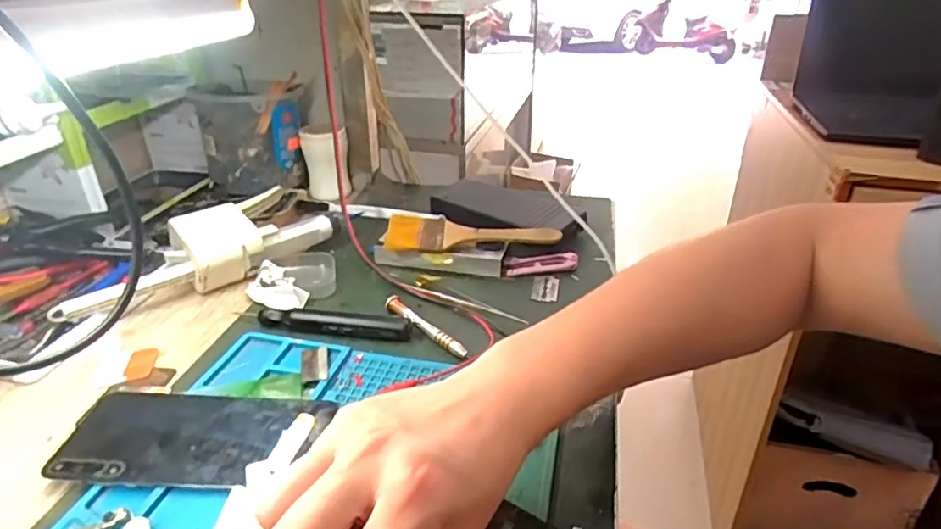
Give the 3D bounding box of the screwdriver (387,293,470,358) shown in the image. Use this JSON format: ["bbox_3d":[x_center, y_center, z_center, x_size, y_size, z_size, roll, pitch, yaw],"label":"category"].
[{"bbox_3d":[-0.035,0.048,0.462,0.010,0.012,0.096,-25,37,-36],"label":"screwdriver"}]

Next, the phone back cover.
[{"bbox_3d":[-0.168,0.105,0.359,0.147,0.008,0.076,1,29,3],"label":"phone back cover"}]

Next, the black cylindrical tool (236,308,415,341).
[{"bbox_3d":[-0.114,0.046,0.465,0.135,0.011,0.020,5,29,10],"label":"black cylindrical tool"}]

